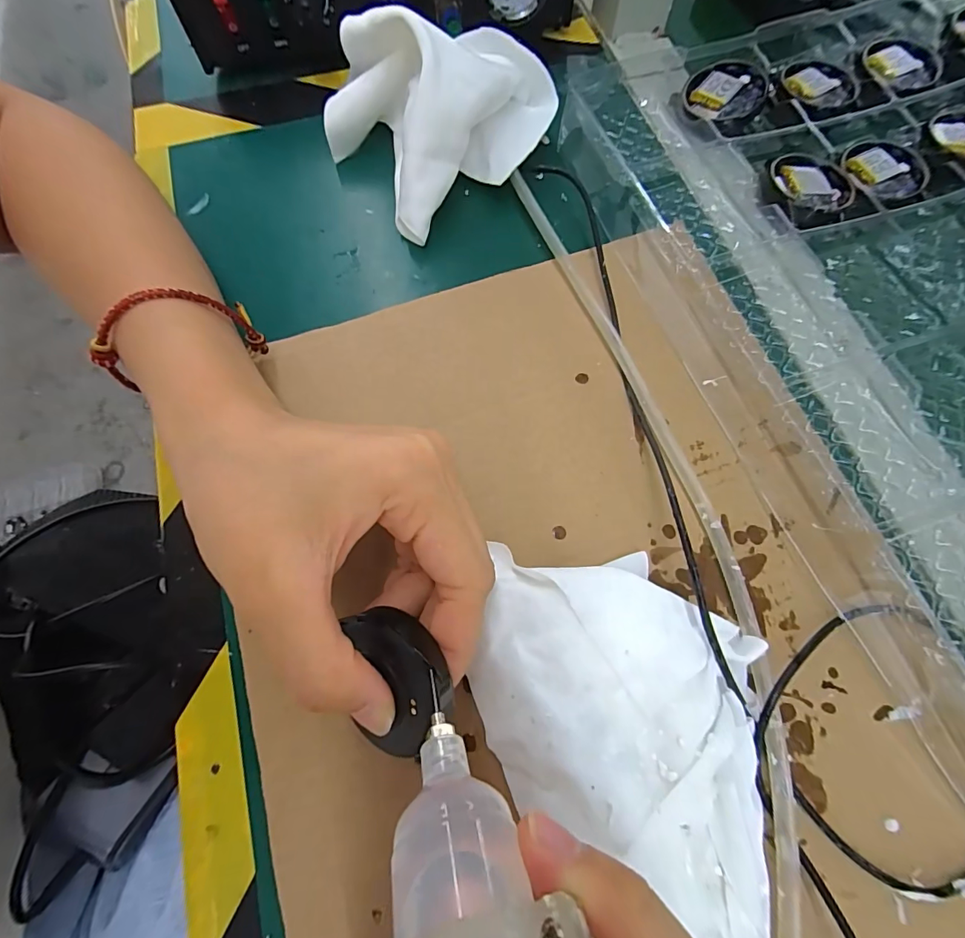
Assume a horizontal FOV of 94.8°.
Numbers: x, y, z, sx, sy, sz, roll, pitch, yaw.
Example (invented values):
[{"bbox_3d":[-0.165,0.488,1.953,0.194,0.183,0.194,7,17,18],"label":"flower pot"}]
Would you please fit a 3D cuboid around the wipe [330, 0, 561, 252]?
[{"bbox_3d":[-0.025,-0.197,0.234,0.106,0.064,0.097,-36,74,-11],"label":"wipe"}]

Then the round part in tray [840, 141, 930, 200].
[{"bbox_3d":[0.228,-0.170,0.250,0.044,0.004,0.042,0,71,1],"label":"round part in tray"}]

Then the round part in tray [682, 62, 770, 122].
[{"bbox_3d":[0.141,-0.218,0.260,0.043,0.012,0.041,0,71,1],"label":"round part in tray"}]

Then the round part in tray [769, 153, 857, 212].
[{"bbox_3d":[0.181,-0.156,0.241,0.040,0.011,0.040,0,71,1],"label":"round part in tray"}]

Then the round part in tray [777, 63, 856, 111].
[{"bbox_3d":[0.200,-0.231,0.266,0.045,0.006,0.041,0,71,1],"label":"round part in tray"}]

